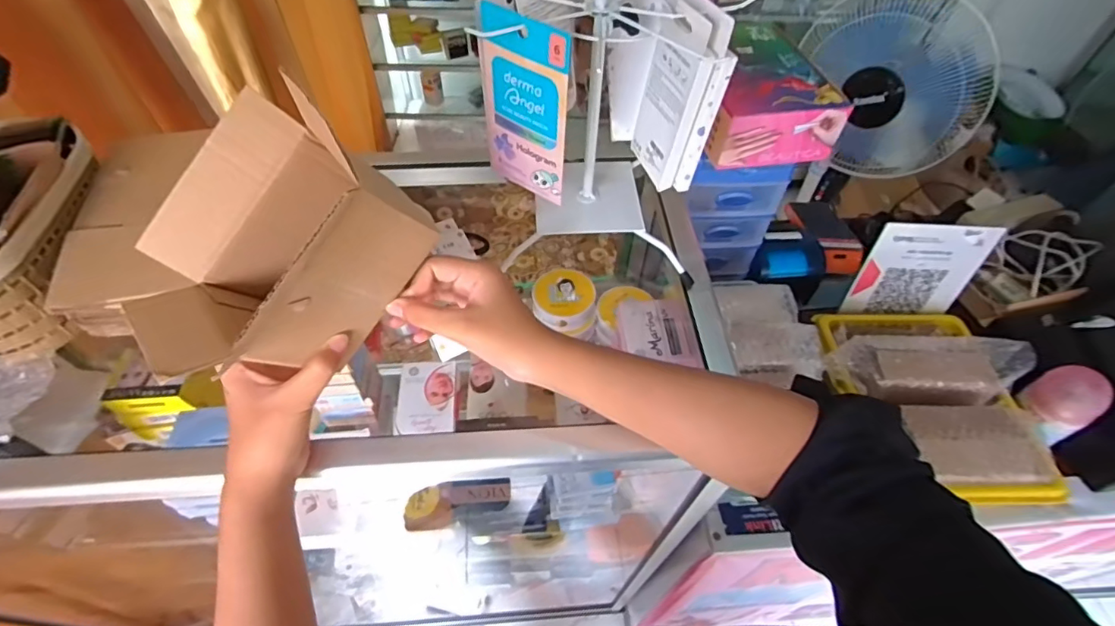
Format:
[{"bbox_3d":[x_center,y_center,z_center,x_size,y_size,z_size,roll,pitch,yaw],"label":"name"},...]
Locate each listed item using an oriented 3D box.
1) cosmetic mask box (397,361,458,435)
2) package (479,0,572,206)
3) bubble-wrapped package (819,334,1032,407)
[{"bbox_3d":[-0.162,0.105,0.651,0.071,0.011,0.103,-4,52,-5],"label":"cosmetic mask box"},{"bbox_3d":[-0.026,-0.155,0.402,0.079,0.138,0.010,35,59,23],"label":"package"},{"bbox_3d":[0.445,0.062,0.627,0.218,0.046,0.090,1,52,-1],"label":"bubble-wrapped package"}]

